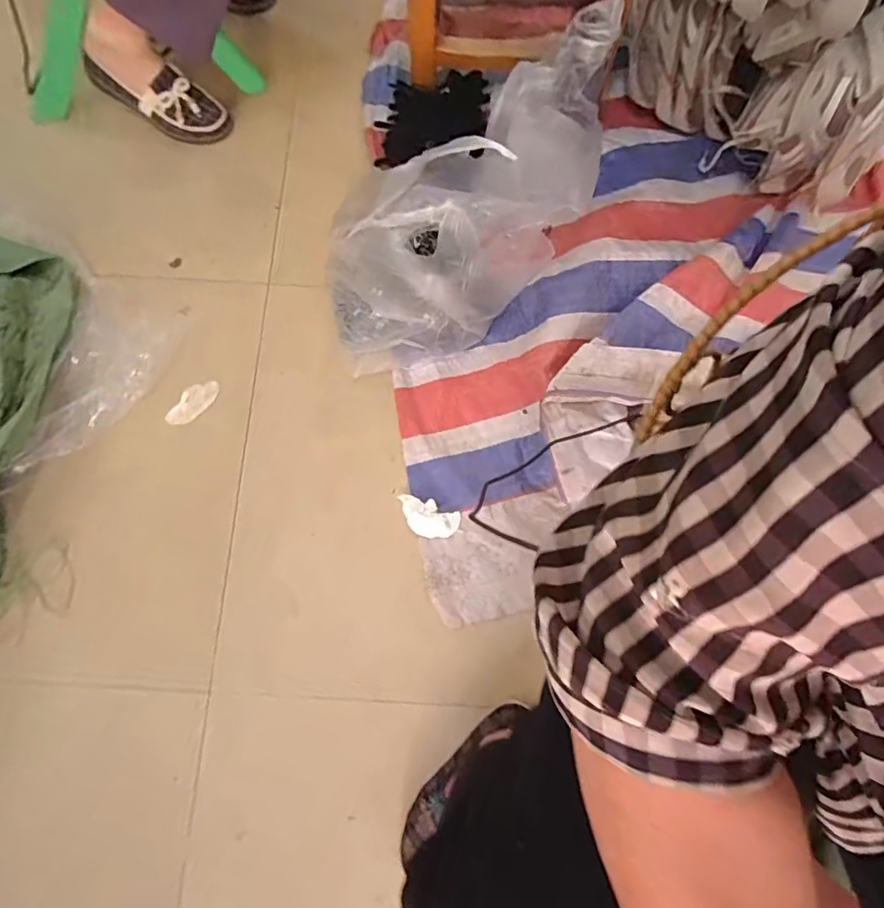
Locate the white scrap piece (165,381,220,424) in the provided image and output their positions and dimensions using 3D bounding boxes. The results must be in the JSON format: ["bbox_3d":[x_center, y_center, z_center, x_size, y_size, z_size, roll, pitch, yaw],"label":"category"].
[{"bbox_3d":[-0.377,-0.078,0.761,0.040,0.005,0.088,44,80,9],"label":"white scrap piece"}]

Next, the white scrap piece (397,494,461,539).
[{"bbox_3d":[-0.022,0.090,0.720,0.091,0.009,0.051,25,77,5],"label":"white scrap piece"}]

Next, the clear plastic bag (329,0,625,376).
[{"bbox_3d":[0.066,-0.359,0.703,0.206,0.233,0.546,38,79,8],"label":"clear plastic bag"}]

